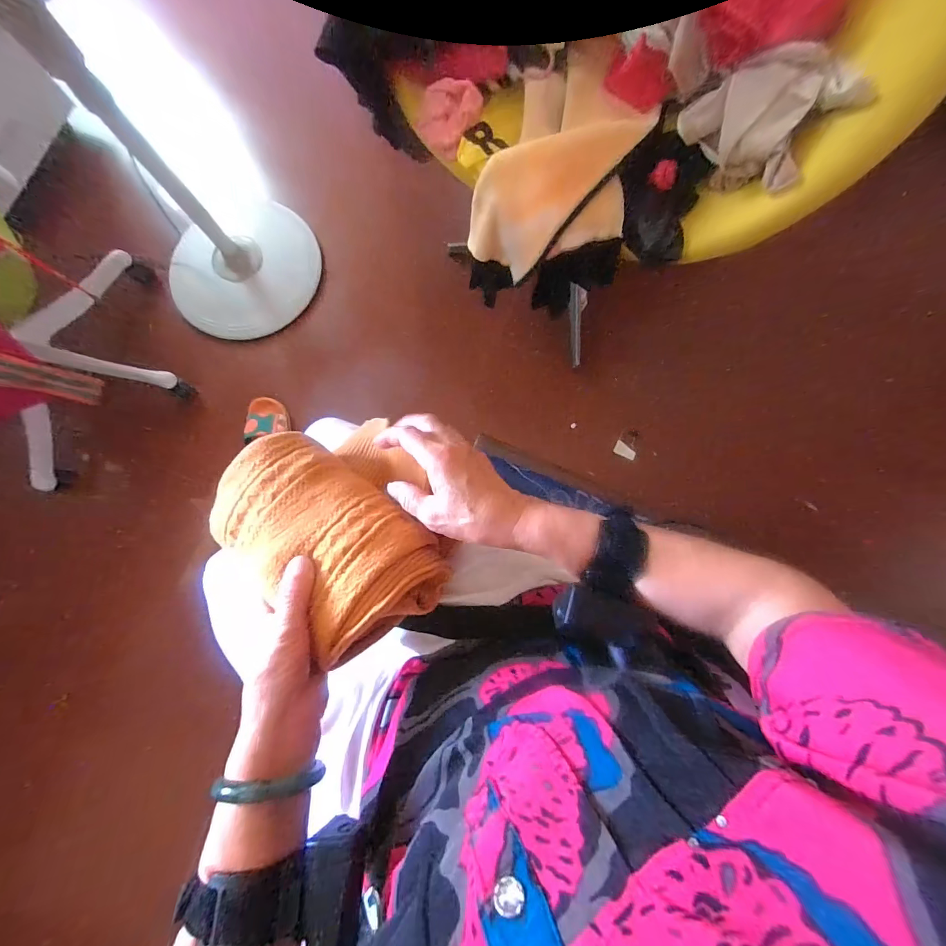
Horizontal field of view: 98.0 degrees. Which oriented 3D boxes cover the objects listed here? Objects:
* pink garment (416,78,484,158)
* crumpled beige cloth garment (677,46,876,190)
[{"bbox_3d":[-0.027,-0.492,0.566,0.078,0.048,0.089,-40,82,-5],"label":"pink garment"},{"bbox_3d":[0.337,-0.415,0.477,0.160,0.101,0.102,44,84,7],"label":"crumpled beige cloth garment"}]

